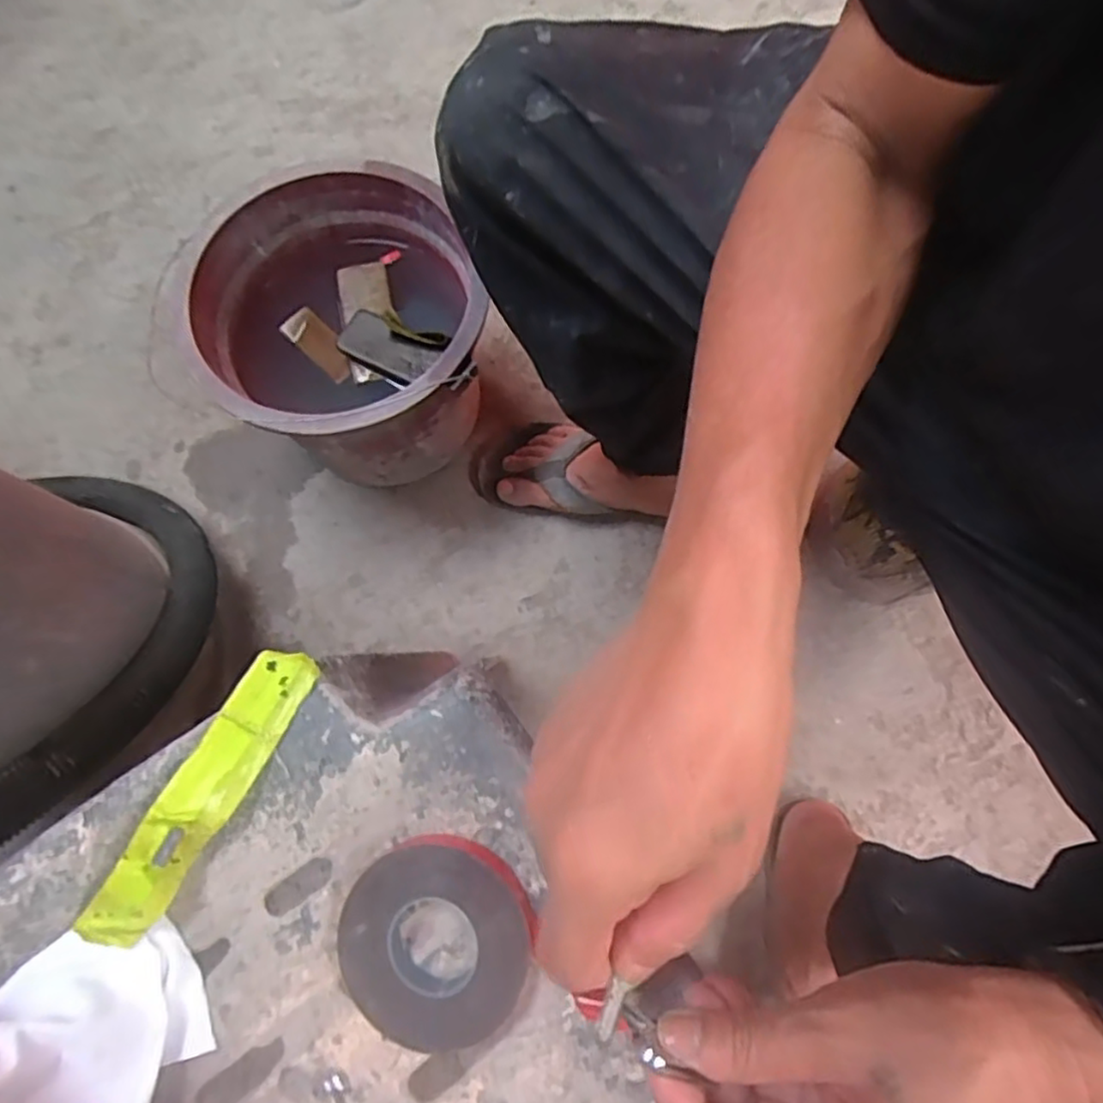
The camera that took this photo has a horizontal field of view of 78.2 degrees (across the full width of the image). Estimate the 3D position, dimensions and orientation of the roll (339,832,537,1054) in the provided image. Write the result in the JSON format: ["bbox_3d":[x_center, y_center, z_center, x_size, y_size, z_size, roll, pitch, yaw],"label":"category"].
[{"bbox_3d":[-0.049,0.167,0.292,0.080,0.018,0.081,0,73,1],"label":"roll"}]

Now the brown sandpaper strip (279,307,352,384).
[{"bbox_3d":[-0.232,-0.208,0.680,0.086,0.017,0.037,42,107,6],"label":"brown sandpaper strip"}]

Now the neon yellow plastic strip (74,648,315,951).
[{"bbox_3d":[-0.155,0.108,0.299,0.028,0.023,0.142,30,76,10],"label":"neon yellow plastic strip"}]

